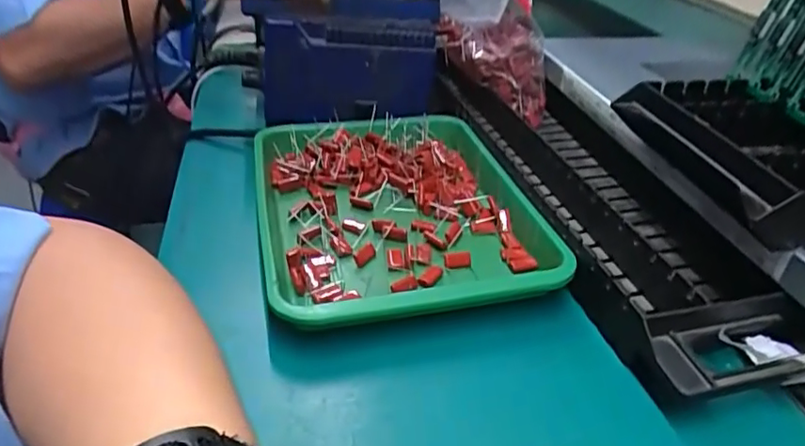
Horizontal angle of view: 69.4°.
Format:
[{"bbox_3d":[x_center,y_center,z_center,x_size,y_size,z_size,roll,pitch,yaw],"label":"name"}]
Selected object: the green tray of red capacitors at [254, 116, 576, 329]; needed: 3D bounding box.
[{"bbox_3d":[-0.009,-0.017,0.376,0.162,0.029,0.215,-7,34,-12],"label":"green tray of red capacitors"}]

